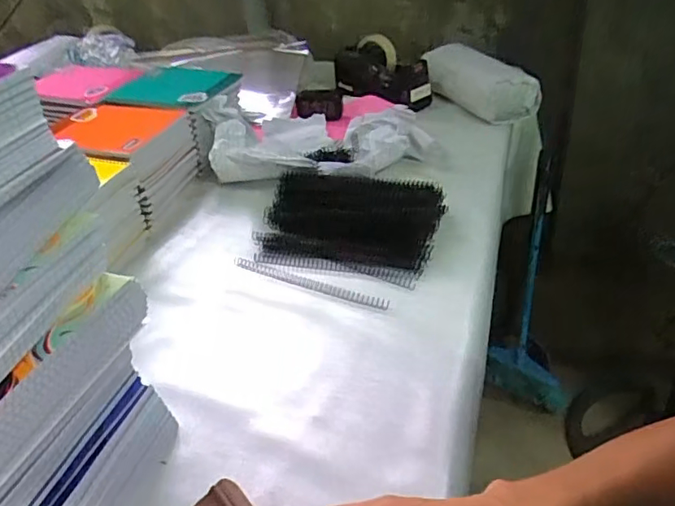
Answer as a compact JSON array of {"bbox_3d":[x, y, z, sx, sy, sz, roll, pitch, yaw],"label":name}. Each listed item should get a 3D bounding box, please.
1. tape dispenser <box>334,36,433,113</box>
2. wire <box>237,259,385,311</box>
[{"bbox_3d":[0.081,-0.345,1.050,0.196,0.108,0.072,19,43,31],"label":"tape dispenser"},{"bbox_3d":[-0.036,0.036,0.668,0.215,0.015,0.018,16,41,25],"label":"wire"}]

